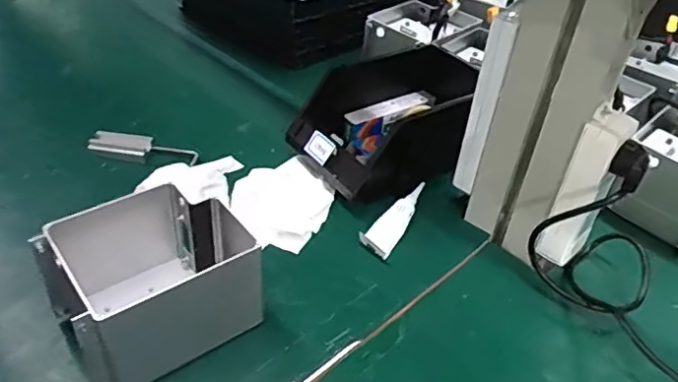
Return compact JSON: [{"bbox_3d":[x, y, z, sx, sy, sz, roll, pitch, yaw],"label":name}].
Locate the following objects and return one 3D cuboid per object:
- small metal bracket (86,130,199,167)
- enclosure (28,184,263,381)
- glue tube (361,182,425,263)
[{"bbox_3d":[-0.251,-0.056,0.749,0.137,0.027,0.028,9,39,3],"label":"small metal bracket"},{"bbox_3d":[-0.170,0.083,0.530,0.152,0.106,0.134,-21,46,-31],"label":"enclosure"},{"bbox_3d":[0.068,0.030,0.695,0.036,0.014,0.127,22,41,19],"label":"glue tube"}]

